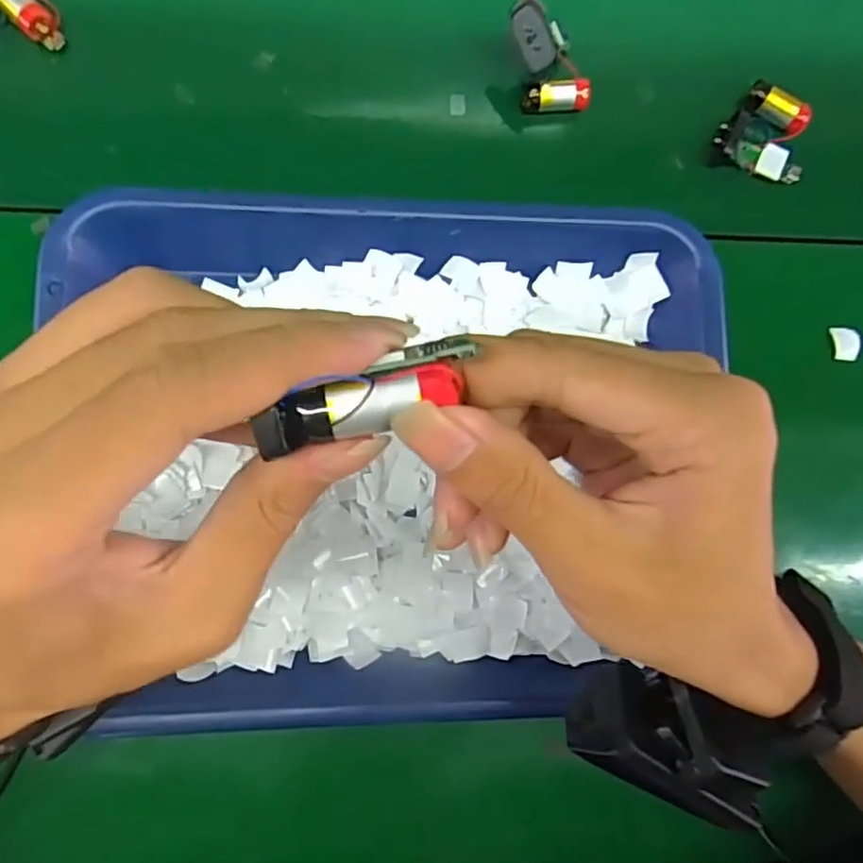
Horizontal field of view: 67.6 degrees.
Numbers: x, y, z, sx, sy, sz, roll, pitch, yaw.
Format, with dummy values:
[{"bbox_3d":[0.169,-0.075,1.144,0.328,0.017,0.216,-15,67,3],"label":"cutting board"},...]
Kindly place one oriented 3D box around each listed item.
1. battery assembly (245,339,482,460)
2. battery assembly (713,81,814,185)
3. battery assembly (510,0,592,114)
[{"bbox_3d":[-0.015,-0.006,0.140,0.047,0.012,0.013,-22,89,-10],"label":"battery assembly"},{"bbox_3d":[0.195,-0.176,0.377,0.049,0.017,0.052,10,85,-5],"label":"battery assembly"},{"bbox_3d":[0.066,-0.204,0.355,0.037,0.033,0.050,-21,88,-7],"label":"battery assembly"}]

